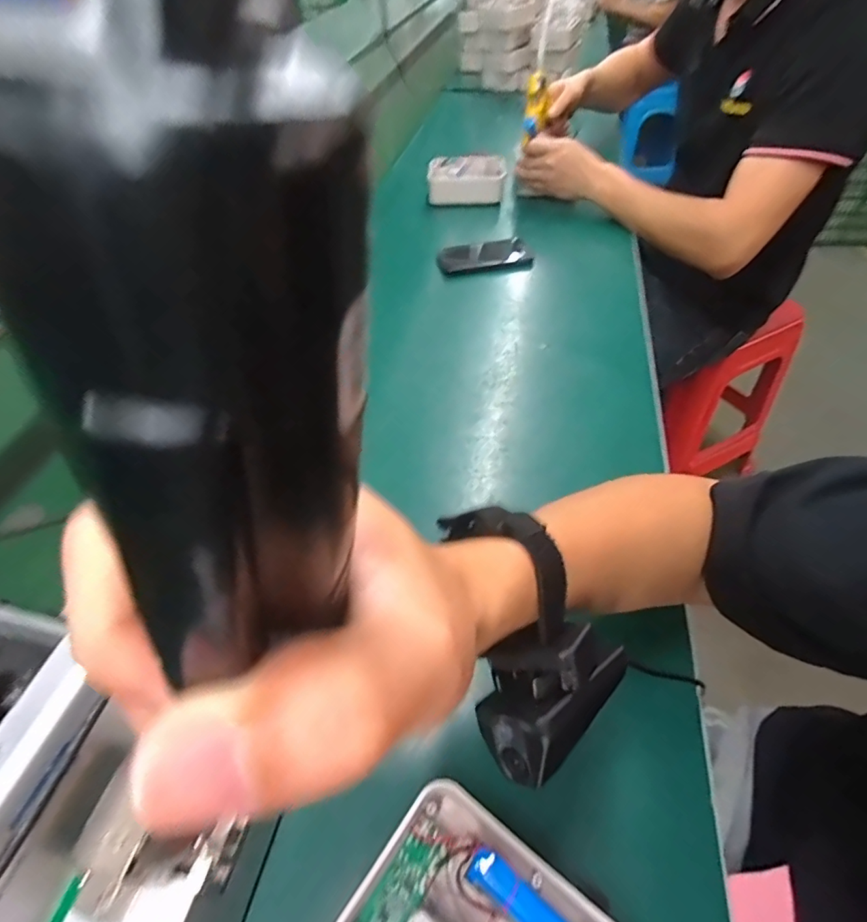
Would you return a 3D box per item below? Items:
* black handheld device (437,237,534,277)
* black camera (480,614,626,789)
[{"bbox_3d":[0.074,-0.288,0.698,0.131,0.038,0.026,-4,49,0],"label":"black handheld device"},{"bbox_3d":[0.044,0.088,0.192,0.062,0.034,0.039,-37,57,-25],"label":"black camera"}]

